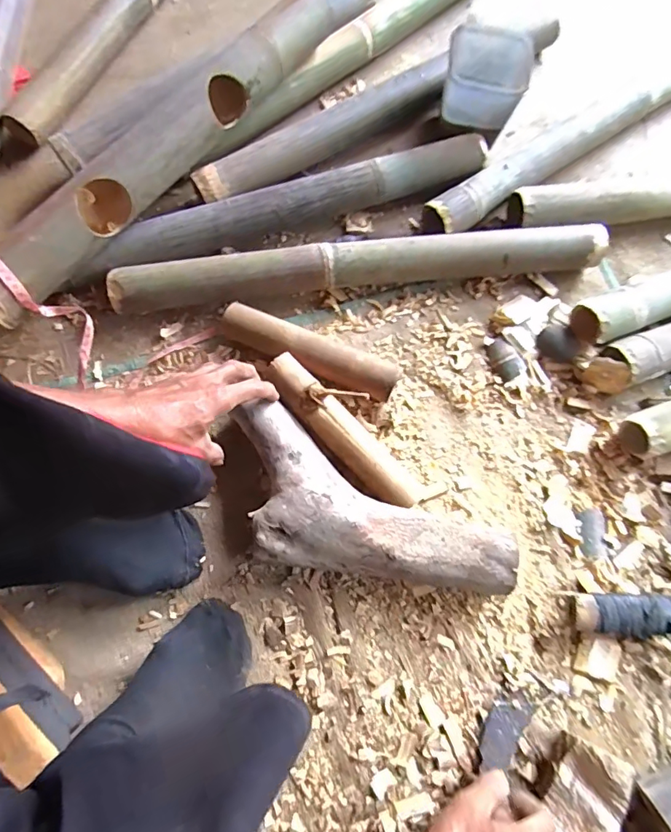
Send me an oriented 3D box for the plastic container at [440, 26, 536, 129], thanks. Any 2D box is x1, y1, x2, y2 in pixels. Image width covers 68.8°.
[{"bbox_3d":[0.210,-0.475,0.689,0.112,0.065,0.115,10,73,0],"label":"plastic container"}]

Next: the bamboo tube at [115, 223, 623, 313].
[{"bbox_3d":[0.032,-0.207,0.675,0.665,0.067,0.064,-6,73,-2],"label":"bamboo tube"}]

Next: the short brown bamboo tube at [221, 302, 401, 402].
[{"bbox_3d":[-0.036,-0.080,0.643,0.236,0.054,0.049,23,74,6],"label":"short brown bamboo tube"}]

